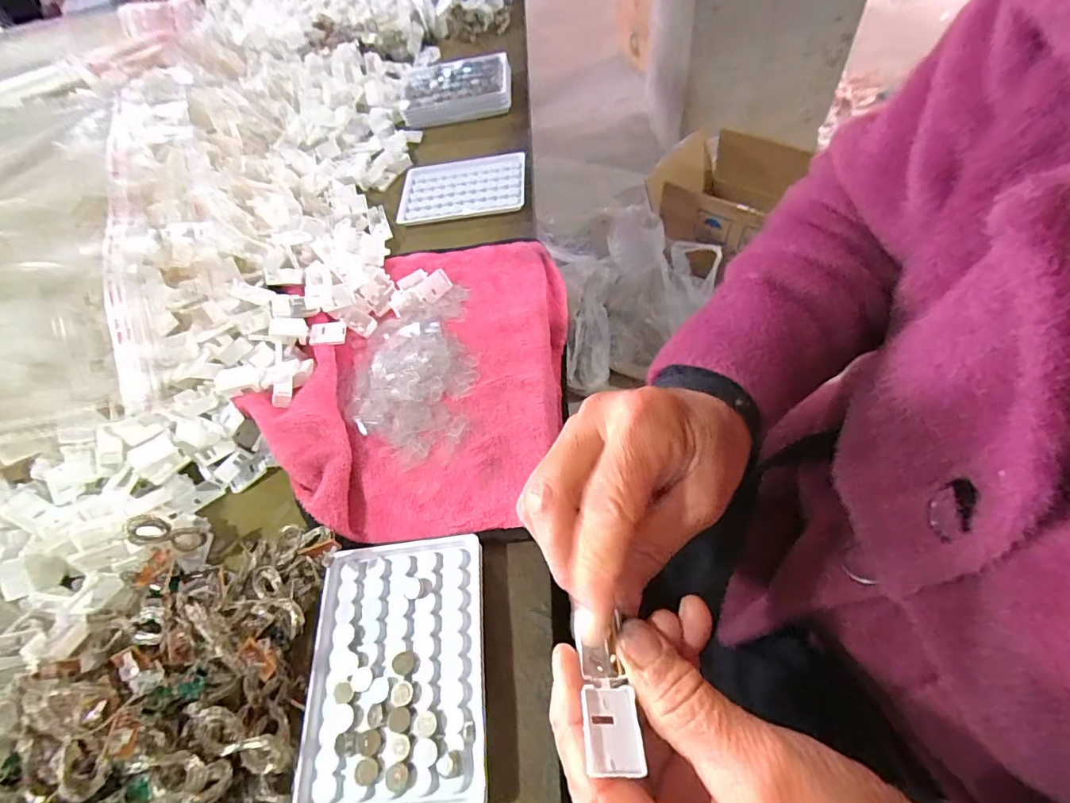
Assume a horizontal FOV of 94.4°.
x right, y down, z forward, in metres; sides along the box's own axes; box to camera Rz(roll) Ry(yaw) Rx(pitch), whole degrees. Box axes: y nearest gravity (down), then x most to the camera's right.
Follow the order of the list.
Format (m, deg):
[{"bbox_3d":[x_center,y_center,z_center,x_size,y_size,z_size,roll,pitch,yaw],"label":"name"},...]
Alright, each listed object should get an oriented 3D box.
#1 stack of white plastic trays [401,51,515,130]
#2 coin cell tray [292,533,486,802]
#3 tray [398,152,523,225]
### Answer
[{"bbox_3d":[-0.097,-0.381,0.601,0.134,0.034,0.106,-6,56,5],"label":"stack of white plastic trays"},{"bbox_3d":[-0.075,0.141,0.268,0.093,0.017,0.128,-9,56,4],"label":"coin cell tray"},{"bbox_3d":[-0.076,-0.223,0.512,0.129,0.012,0.089,-6,56,5],"label":"tray"}]

